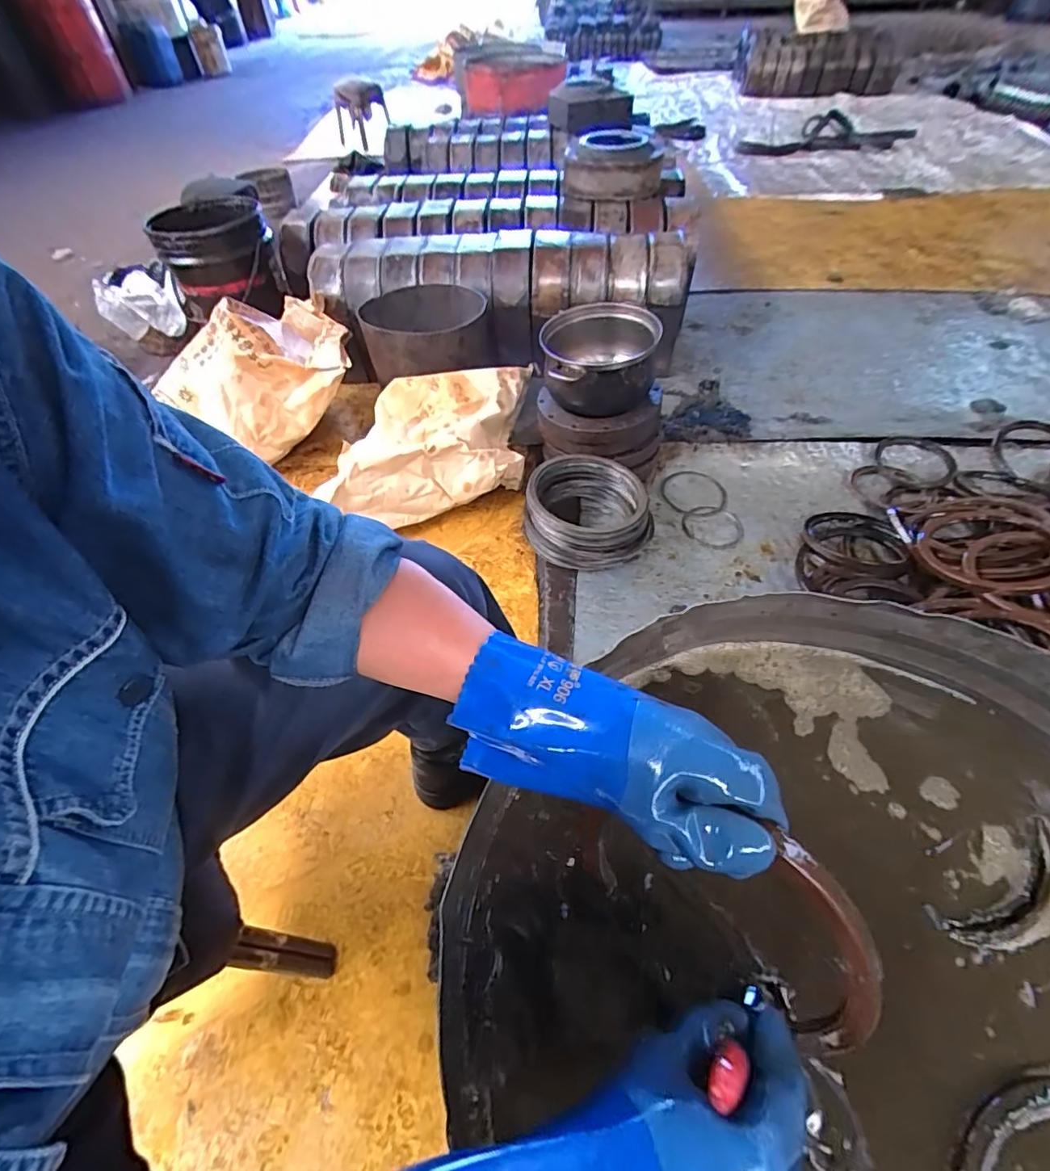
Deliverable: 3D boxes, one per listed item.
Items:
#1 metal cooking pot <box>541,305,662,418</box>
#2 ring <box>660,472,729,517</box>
[{"bbox_3d":[0.135,-0.428,1.008,0.203,0.114,0.220,-1,51,2],"label":"metal cooking pot"},{"bbox_3d":[0.341,-0.185,1.075,0.135,0.012,0.124,2,52,-3],"label":"ring"}]

